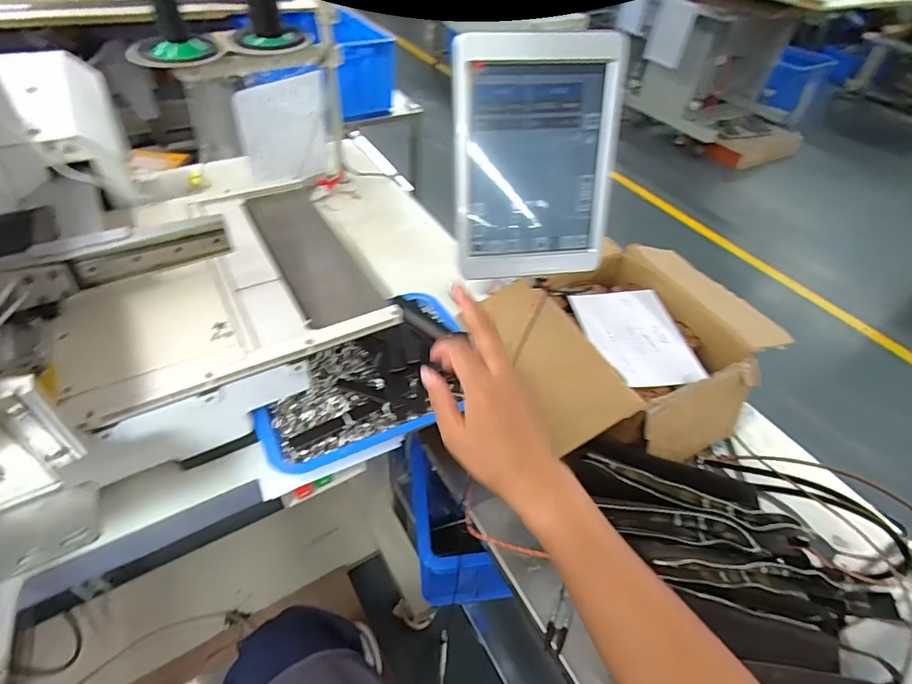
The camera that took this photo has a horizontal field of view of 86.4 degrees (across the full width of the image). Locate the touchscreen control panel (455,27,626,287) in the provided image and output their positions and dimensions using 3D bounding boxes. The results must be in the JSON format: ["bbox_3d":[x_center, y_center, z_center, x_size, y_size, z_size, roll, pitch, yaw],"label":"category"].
[{"bbox_3d":[0.076,-0.167,0.458,0.153,0.212,0.016,-5,25,-7],"label":"touchscreen control panel"}]

